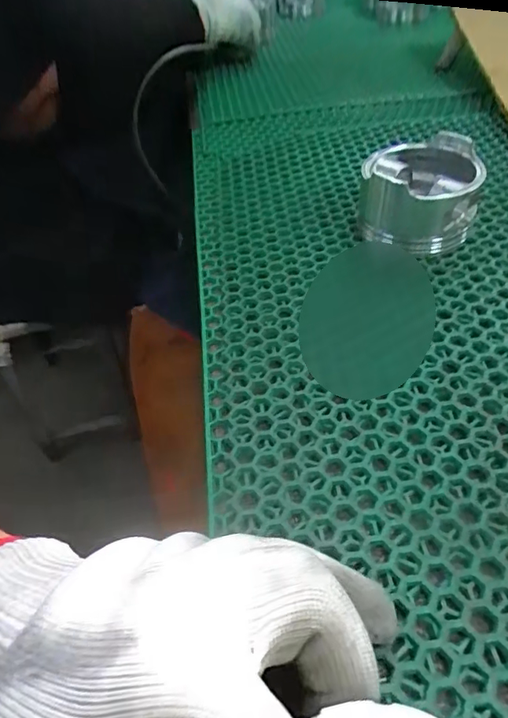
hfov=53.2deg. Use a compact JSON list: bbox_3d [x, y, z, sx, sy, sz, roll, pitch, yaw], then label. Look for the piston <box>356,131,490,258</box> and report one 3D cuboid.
[{"bbox_3d":[0.114,-0.114,0.354,0.075,0.056,0.075,7,47,13],"label":"piston"}]

